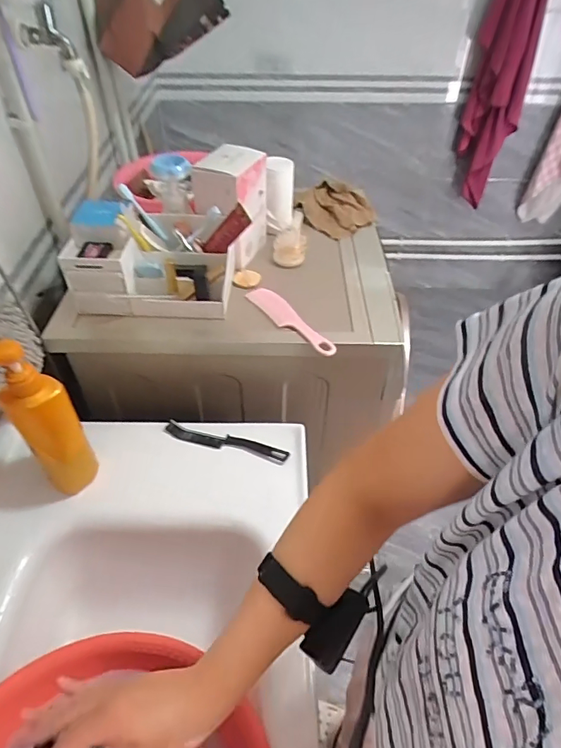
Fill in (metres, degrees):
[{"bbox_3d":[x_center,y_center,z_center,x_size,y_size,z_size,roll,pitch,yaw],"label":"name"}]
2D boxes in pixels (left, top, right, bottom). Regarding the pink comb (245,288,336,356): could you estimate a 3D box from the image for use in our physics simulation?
[{"bbox_3d":[0.015,-0.093,0.782,0.045,0.011,0.203,-28,51,-26],"label":"pink comb"}]

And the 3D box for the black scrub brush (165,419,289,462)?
[{"bbox_3d":[-0.089,0.112,0.758,0.206,0.018,0.026,11,45,11],"label":"black scrub brush"}]

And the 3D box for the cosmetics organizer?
[{"bbox_3d":[-0.213,-0.163,0.787,0.260,0.116,0.114,-2,44,-2],"label":"cosmetics organizer"}]

